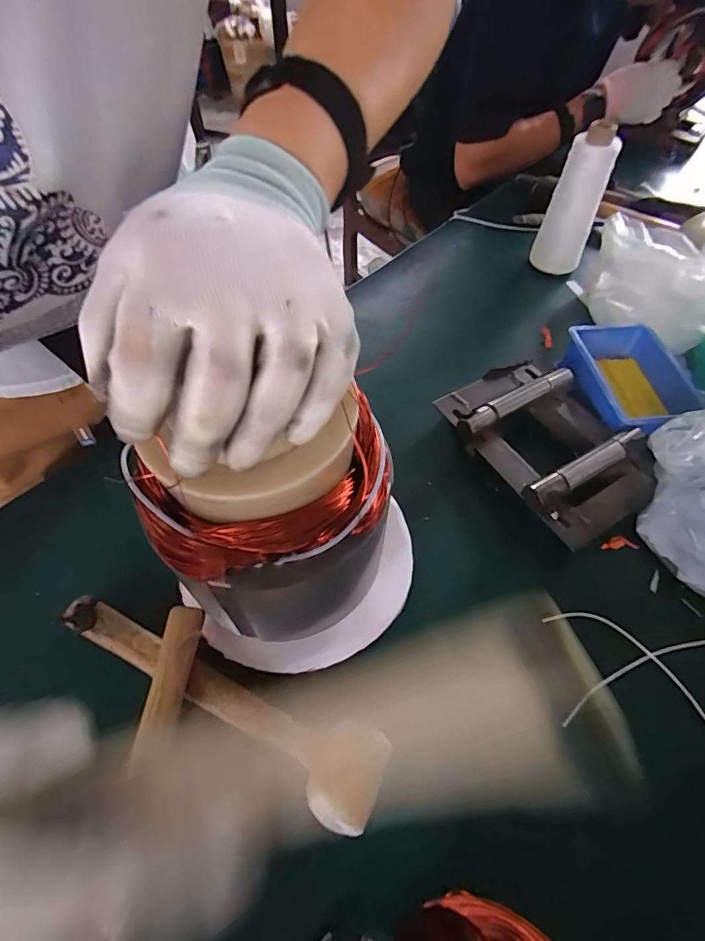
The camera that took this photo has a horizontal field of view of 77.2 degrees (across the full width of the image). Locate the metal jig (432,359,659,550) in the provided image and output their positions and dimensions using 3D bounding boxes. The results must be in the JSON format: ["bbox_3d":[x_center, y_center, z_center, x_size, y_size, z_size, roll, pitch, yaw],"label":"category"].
[{"bbox_3d":[0.190,-0.027,0.445,0.135,0.053,0.199,-24,59,-17],"label":"metal jig"}]

